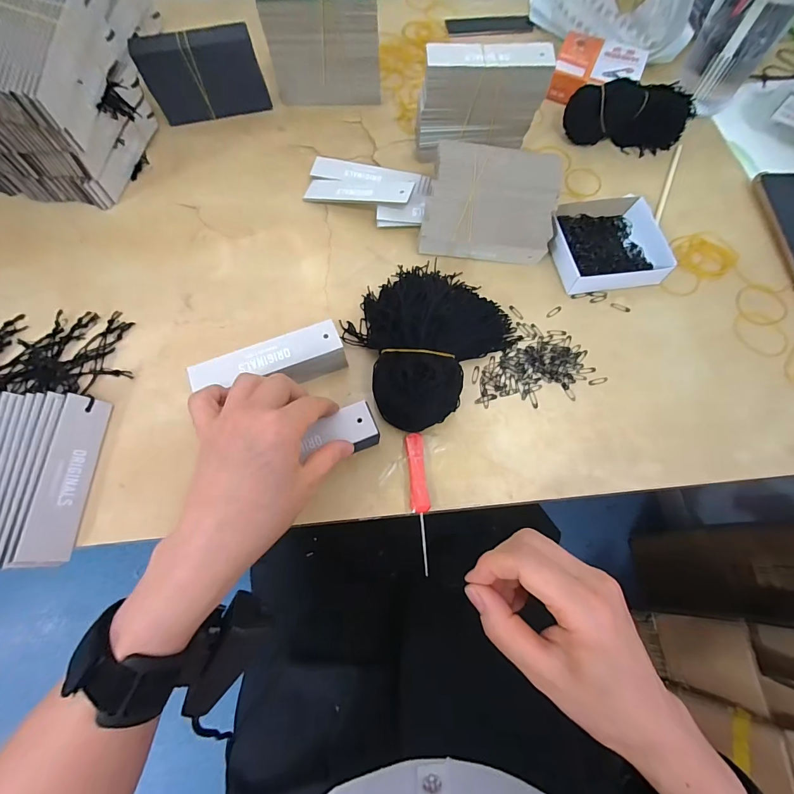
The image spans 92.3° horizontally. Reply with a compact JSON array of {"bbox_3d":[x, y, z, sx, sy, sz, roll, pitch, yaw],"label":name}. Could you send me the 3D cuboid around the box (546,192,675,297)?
[{"bbox_3d":[0.223,-0.170,0.412,0.112,0.029,0.111,-7,68,-5],"label":"box"}]

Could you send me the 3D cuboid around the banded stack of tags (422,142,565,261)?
[{"bbox_3d":[0.096,-0.201,0.399,0.133,0.028,0.113,4,87,-3],"label":"banded stack of tags"}]

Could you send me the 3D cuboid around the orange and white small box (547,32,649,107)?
[{"bbox_3d":[0.270,-0.440,0.518,0.107,0.035,0.109,24,69,8],"label":"orange and white small box"}]

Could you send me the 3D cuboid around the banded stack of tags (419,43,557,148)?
[{"bbox_3d":[0.091,-0.320,0.423,0.127,0.103,0.029,-1,68,-2],"label":"banded stack of tags"}]

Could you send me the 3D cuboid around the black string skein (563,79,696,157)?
[{"bbox_3d":[0.288,-0.347,0.471,0.149,0.059,0.046,5,68,0],"label":"black string skein"}]

